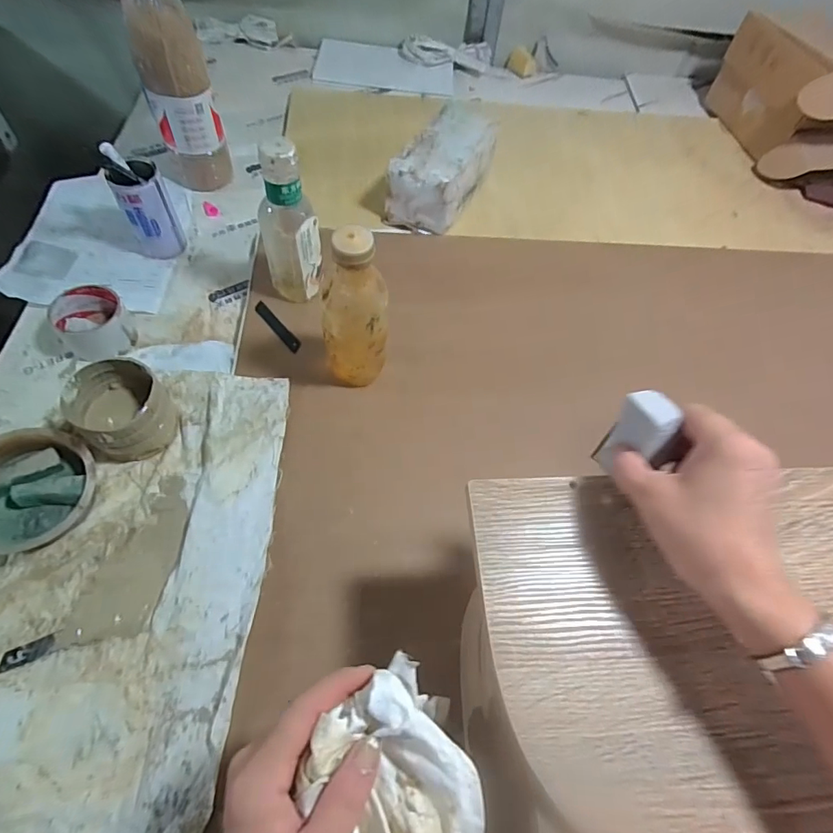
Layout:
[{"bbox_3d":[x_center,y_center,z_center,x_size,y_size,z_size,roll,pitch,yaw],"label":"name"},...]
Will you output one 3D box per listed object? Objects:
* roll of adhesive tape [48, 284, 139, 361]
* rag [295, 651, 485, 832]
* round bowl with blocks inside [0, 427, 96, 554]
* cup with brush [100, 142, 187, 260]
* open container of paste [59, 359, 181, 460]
[{"bbox_3d":[-0.400,-0.116,0.595,0.082,0.053,0.085,-37,67,-21],"label":"roll of adhesive tape"},{"bbox_3d":[-0.009,0.204,0.253,0.083,0.061,0.124,-17,61,-12],"label":"rag"},{"bbox_3d":[-0.392,0.073,0.491,0.111,0.059,0.118,1,59,-1],"label":"round bowl with blocks inside"},{"bbox_3d":[-0.367,-0.287,0.652,0.069,0.132,0.063,-28,64,-17],"label":"cup with brush"},{"bbox_3d":[-0.321,-0.006,0.523,0.100,0.073,0.093,-28,64,-17],"label":"open container of paste"}]

